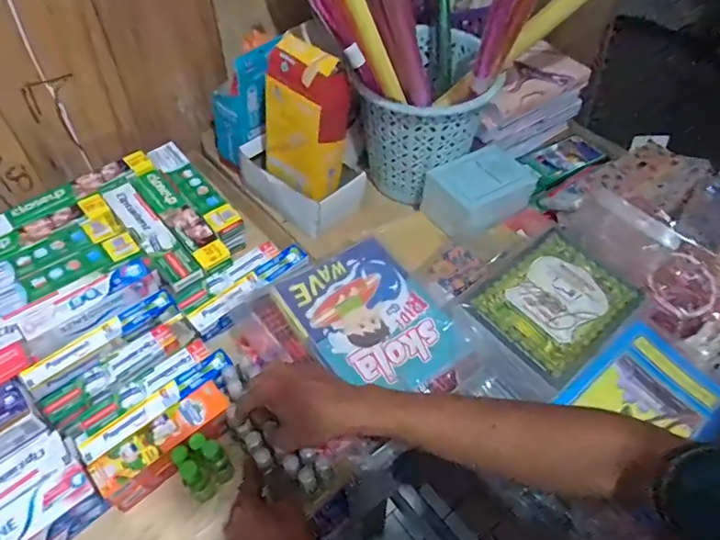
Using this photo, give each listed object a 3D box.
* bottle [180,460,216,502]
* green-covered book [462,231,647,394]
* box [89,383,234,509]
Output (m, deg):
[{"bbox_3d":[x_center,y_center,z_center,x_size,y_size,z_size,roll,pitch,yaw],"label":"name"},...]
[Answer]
[{"bbox_3d":[-0.186,0.241,0.602,0.023,0.079,0.027,-34,61,-25],"label":"bottle"},{"bbox_3d":[0.246,0.035,0.657,0.201,0.018,0.144,-36,62,-26],"label":"green-covered book"},{"bbox_3d":[-0.226,0.205,0.619,0.157,0.060,0.052,-34,61,-25],"label":"box"}]

